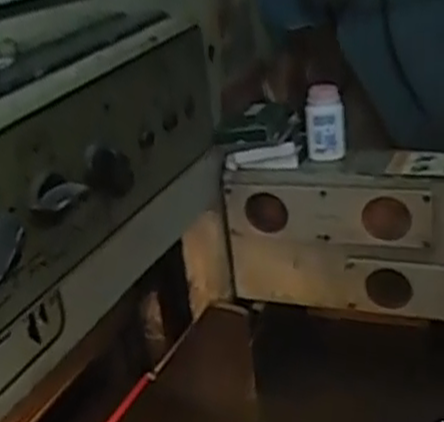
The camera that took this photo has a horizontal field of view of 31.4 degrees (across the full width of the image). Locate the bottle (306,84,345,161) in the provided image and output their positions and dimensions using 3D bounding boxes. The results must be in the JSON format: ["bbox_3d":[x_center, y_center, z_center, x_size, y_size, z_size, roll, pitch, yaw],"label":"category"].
[{"bbox_3d":[0.113,-0.098,0.870,0.042,0.082,0.032,-2,24,9],"label":"bottle"}]

